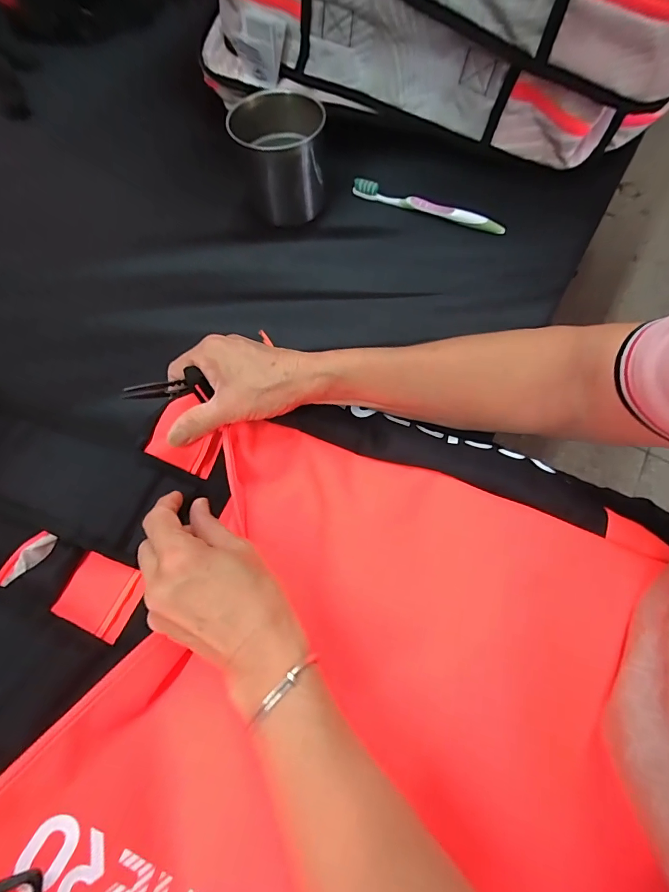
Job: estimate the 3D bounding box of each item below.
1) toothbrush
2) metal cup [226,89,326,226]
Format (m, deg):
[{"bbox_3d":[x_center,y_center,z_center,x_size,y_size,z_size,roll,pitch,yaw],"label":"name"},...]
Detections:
[{"bbox_3d":[0.110,-0.284,0.487,0.188,0.020,0.011,21,68,10],"label":"toothbrush"},{"bbox_3d":[-0.061,-0.326,0.469,0.094,0.097,0.094,0,66,1],"label":"metal cup"}]

